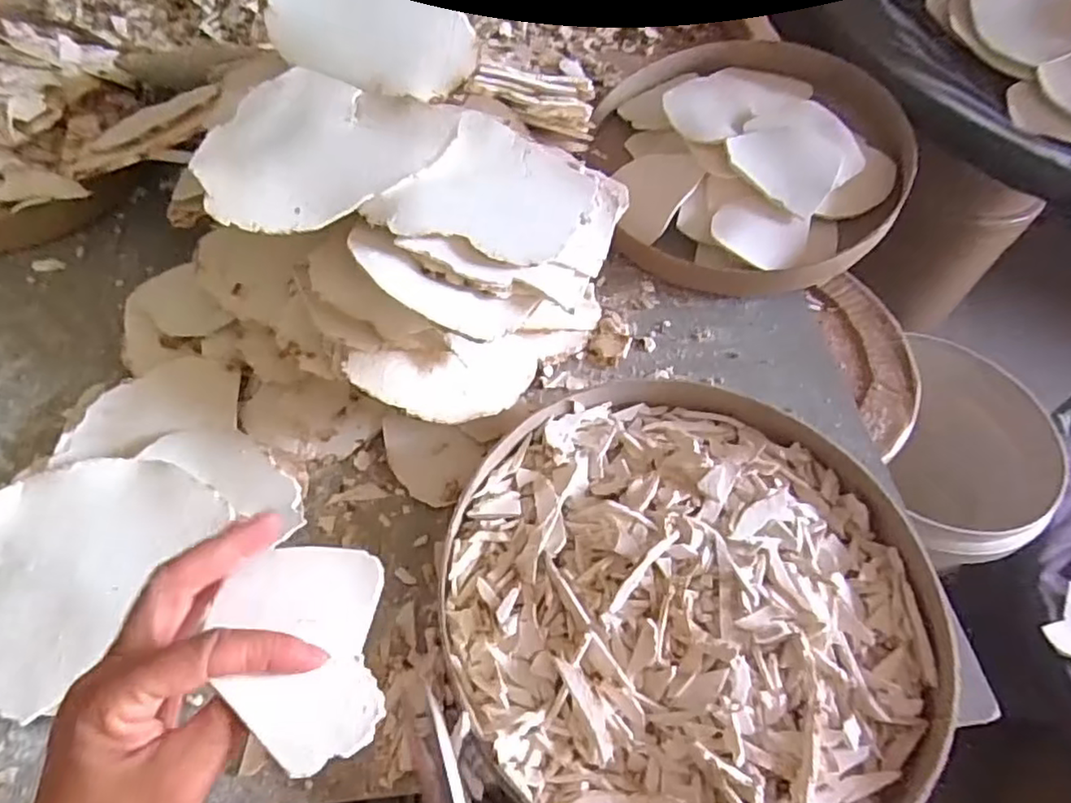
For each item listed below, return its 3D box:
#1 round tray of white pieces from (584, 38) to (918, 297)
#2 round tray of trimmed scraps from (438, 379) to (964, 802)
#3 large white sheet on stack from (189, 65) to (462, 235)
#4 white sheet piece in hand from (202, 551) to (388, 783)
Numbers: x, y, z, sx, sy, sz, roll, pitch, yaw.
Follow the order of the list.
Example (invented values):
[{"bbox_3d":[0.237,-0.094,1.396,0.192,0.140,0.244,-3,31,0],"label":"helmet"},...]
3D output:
[{"bbox_3d":[0.206,-0.236,0.637,0.276,0.095,0.293,2,57,-3],"label":"round tray of white pieces"},{"bbox_3d":[0.096,0.119,0.416,0.298,0.057,0.298,2,57,-3],"label":"round tray of trimmed scraps"},{"bbox_3d":[-0.154,-0.174,0.456,0.148,0.015,0.158,23,58,11],"label":"large white sheet on stack"},{"bbox_3d":[-0.102,0.104,0.277,0.069,0.004,0.100,-1,41,-13],"label":"white sheet piece in hand"}]

